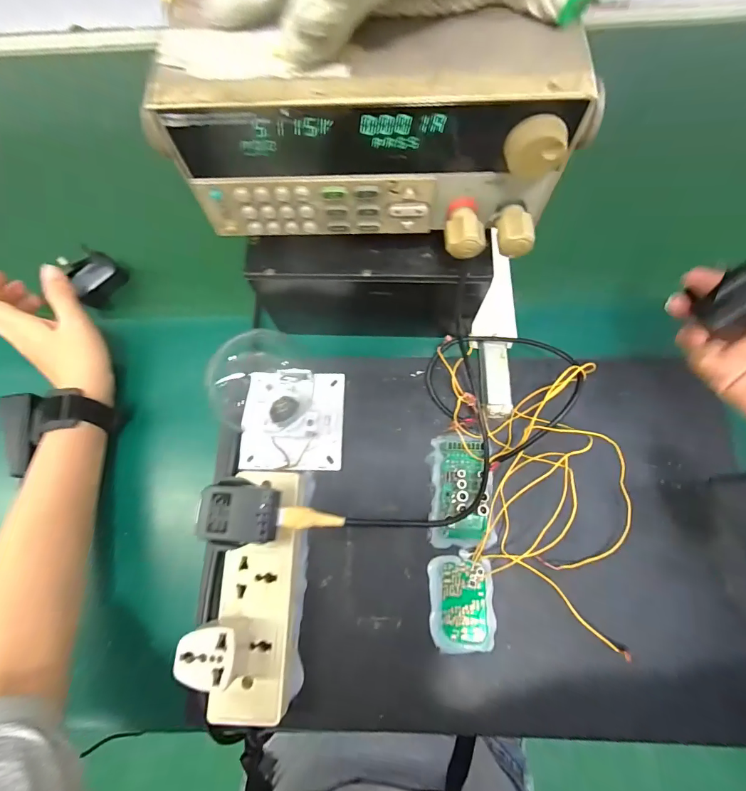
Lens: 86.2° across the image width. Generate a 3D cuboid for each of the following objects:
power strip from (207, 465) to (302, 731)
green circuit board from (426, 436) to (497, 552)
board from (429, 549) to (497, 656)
[{"bbox_3d":[-0.085,0.147,0.307,0.053,0.033,0.170,1,75,2],"label":"power strip"},{"bbox_3d":[0.074,0.079,0.328,0.051,0.020,0.090,-1,75,1],"label":"green circuit board"},{"bbox_3d":[0.070,0.162,0.313,0.049,0.006,0.069,0,75,1],"label":"board"}]

